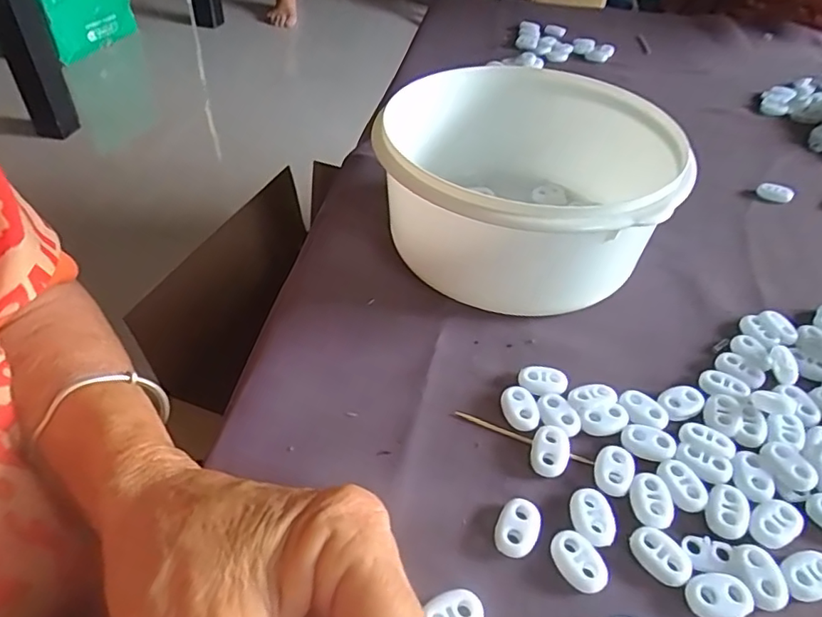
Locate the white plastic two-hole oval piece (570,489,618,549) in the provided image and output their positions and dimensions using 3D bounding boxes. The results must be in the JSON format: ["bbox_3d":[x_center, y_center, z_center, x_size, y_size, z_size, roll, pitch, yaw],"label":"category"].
[{"bbox_3d":[0.071,0.081,0.221,0.017,0.004,0.022,5,45,1],"label":"white plastic two-hole oval piece"}]

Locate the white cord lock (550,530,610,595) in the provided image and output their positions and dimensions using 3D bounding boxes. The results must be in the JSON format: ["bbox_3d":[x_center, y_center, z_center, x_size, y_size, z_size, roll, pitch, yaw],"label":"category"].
[{"bbox_3d":[0.062,0.094,0.210,0.015,0.006,0.022,-28,53,-28],"label":"white cord lock"}]

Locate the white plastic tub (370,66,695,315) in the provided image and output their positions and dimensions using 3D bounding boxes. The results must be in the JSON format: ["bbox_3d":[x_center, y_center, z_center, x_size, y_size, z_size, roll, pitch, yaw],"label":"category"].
[{"bbox_3d":[0.072,-0.068,0.325,0.143,0.075,0.167,25,49,20],"label":"white plastic tub"}]

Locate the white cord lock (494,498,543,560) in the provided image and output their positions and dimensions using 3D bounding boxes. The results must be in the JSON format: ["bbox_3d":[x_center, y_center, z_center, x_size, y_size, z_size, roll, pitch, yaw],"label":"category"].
[{"bbox_3d":[0.041,0.084,0.218,0.016,0.006,0.022,22,47,18],"label":"white cord lock"}]

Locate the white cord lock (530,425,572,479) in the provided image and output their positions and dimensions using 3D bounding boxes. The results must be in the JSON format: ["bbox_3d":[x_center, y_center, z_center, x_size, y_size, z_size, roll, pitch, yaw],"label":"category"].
[{"bbox_3d":[0.060,0.061,0.242,0.016,0.007,0.022,20,47,15],"label":"white cord lock"}]

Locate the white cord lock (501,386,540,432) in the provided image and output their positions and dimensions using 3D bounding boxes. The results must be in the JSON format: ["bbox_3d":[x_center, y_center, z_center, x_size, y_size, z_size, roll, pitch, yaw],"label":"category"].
[{"bbox_3d":[0.050,0.046,0.259,0.015,0.006,0.022,-7,46,-11],"label":"white cord lock"}]

